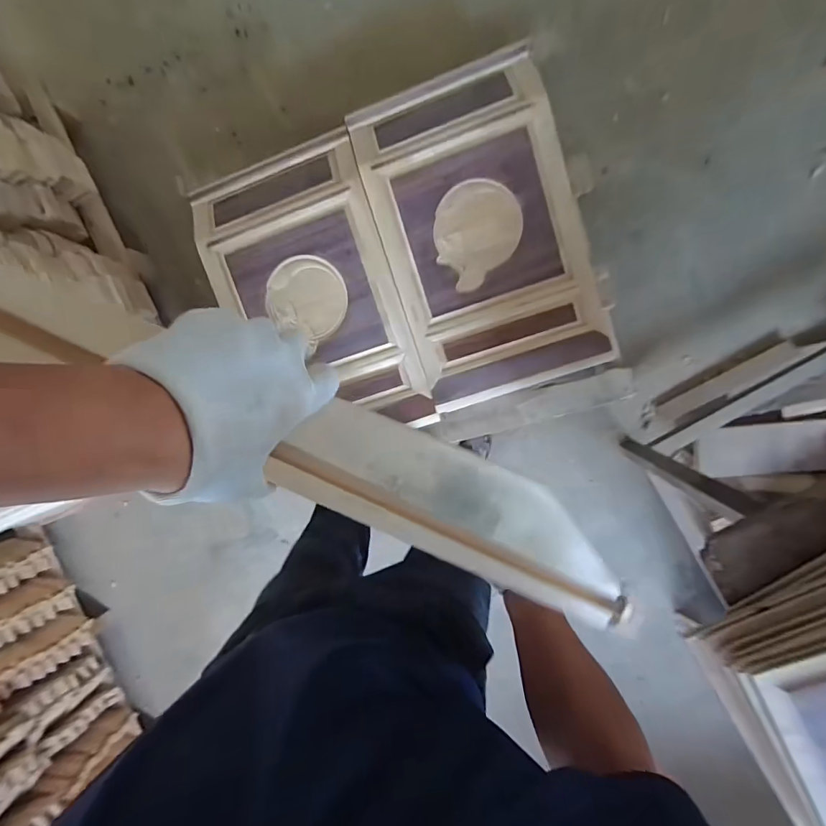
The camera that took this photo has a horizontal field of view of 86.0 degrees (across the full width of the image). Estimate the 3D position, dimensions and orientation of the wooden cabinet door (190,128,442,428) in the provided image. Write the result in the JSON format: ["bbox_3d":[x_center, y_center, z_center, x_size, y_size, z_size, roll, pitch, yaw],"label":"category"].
[{"bbox_3d":[-0.229,-0.264,1.046,0.399,0.062,0.687,-19,94,8],"label":"wooden cabinet door"}]

